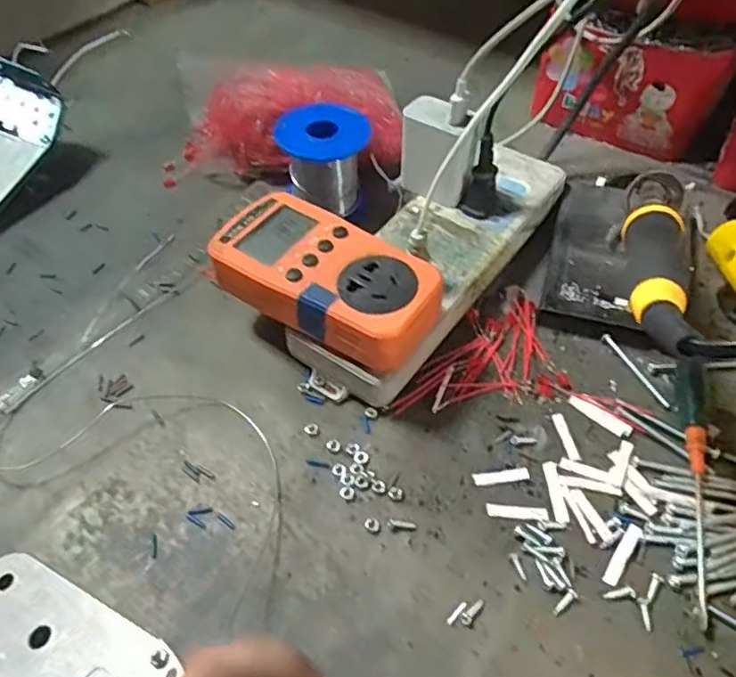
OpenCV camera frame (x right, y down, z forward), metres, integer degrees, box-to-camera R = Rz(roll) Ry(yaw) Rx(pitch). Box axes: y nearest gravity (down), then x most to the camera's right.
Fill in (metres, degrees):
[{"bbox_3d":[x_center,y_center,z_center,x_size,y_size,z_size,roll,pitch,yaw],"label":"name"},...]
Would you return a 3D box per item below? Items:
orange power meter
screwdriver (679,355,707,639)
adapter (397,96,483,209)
[{"bbox_3d":[-0.024,-0.034,0.338,0.126,0.032,0.066,27,58,21],"label":"orange power meter"},{"bbox_3d":[0.170,0.069,0.310,0.013,0.013,0.144,10,53,10],"label":"screwdriver"},{"bbox_3d":[0.047,-0.119,0.396,0.048,0.064,0.027,29,59,22],"label":"adapter"}]

